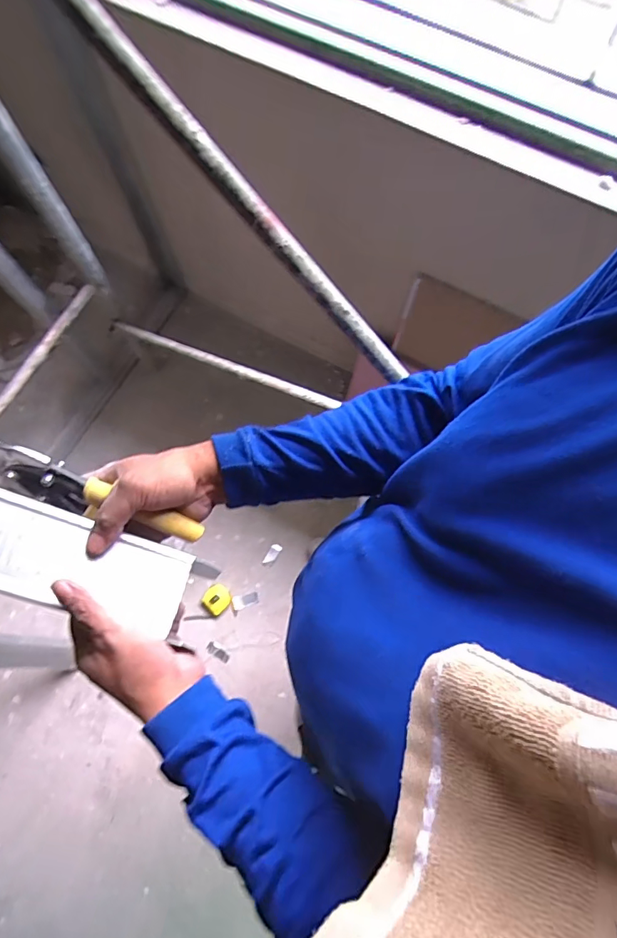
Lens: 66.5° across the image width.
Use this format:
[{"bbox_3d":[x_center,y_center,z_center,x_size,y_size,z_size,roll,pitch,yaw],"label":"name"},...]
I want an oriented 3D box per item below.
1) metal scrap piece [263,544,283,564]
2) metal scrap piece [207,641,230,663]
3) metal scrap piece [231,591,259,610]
[{"bbox_3d":[-0.103,0.247,1.357,0.031,0.009,0.065,29,77,8],"label":"metal scrap piece"},{"bbox_3d":[-0.246,0.500,1.292,0.068,0.007,0.034,29,77,8],"label":"metal scrap piece"},{"bbox_3d":[-0.179,0.370,1.327,0.072,0.005,0.038,-16,75,-4],"label":"metal scrap piece"}]

